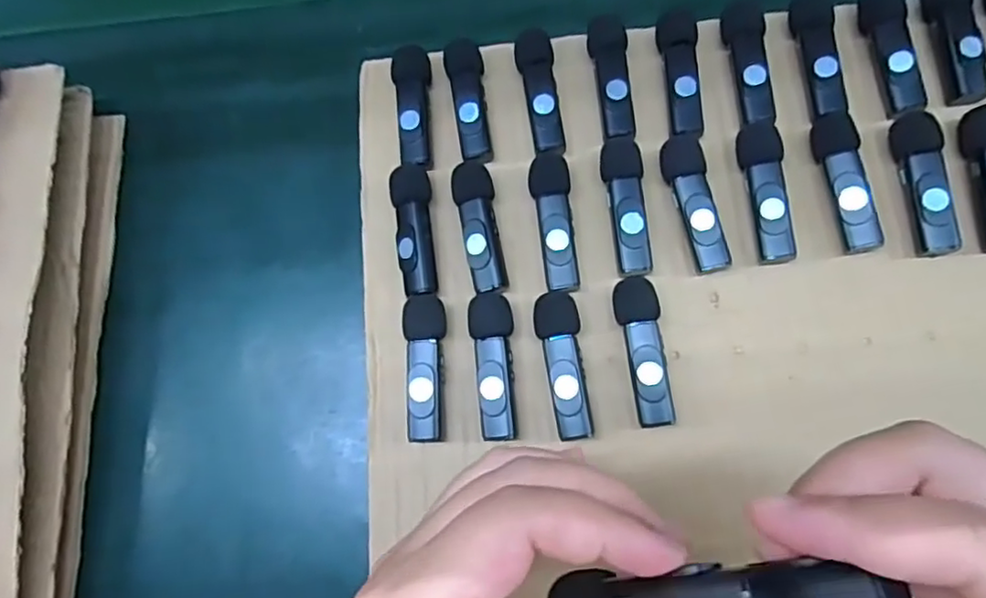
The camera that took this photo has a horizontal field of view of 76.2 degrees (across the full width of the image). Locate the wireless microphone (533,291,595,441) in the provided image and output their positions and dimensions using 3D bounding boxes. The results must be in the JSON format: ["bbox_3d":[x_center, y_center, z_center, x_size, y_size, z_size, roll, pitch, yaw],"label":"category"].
[{"bbox_3d":[0.031,0.029,0.279,0.019,0.016,0.064,-8,73,4],"label":"wireless microphone"}]

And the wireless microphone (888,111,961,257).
[{"bbox_3d":[0.192,-0.051,0.281,0.014,0.018,0.064,-6,73,4],"label":"wireless microphone"}]

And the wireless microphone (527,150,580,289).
[{"bbox_3d":[0.028,-0.036,0.294,0.018,0.013,0.066,-7,73,4],"label":"wireless microphone"}]

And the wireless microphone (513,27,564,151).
[{"bbox_3d":[0.023,-0.103,0.309,0.018,0.013,0.064,-7,73,4],"label":"wireless microphone"}]

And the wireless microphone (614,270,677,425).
[{"bbox_3d":[0.067,0.023,0.277,0.018,0.017,0.064,-9,73,3],"label":"wireless microphone"}]

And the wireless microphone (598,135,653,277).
[{"bbox_3d":[0.062,-0.043,0.293,0.018,0.015,0.066,-6,73,4],"label":"wireless microphone"}]

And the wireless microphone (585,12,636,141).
[{"bbox_3d":[0.057,-0.109,0.307,0.019,0.011,0.064,-3,74,5],"label":"wireless microphone"}]

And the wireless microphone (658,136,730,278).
[{"bbox_3d":[0.092,-0.044,0.289,0.018,0.015,0.065,-11,73,3],"label":"wireless microphone"}]

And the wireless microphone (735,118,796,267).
[{"bbox_3d":[0.124,-0.049,0.287,0.018,0.016,0.065,-5,73,5],"label":"wireless microphone"}]

